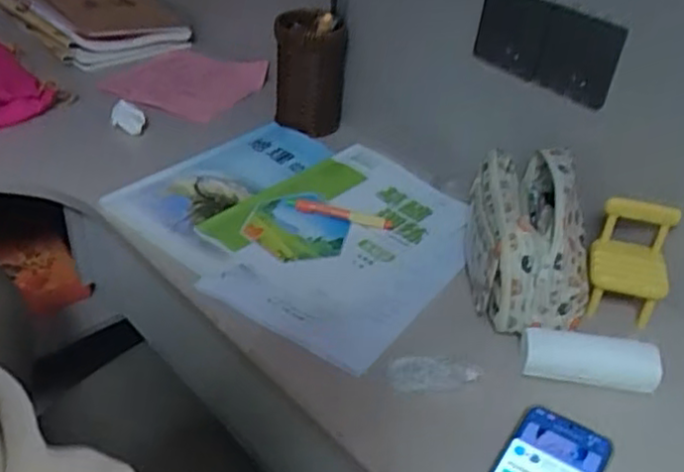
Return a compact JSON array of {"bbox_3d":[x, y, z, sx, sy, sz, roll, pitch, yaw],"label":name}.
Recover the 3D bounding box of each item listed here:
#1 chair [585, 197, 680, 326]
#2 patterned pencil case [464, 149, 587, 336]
[{"bbox_3d":[0.296,0.025,0.730,0.078,0.111,0.077,14,37,13],"label":"chair"},{"bbox_3d":[0.198,-0.004,0.745,0.118,0.117,0.219,7,36,4],"label":"patterned pencil case"}]

